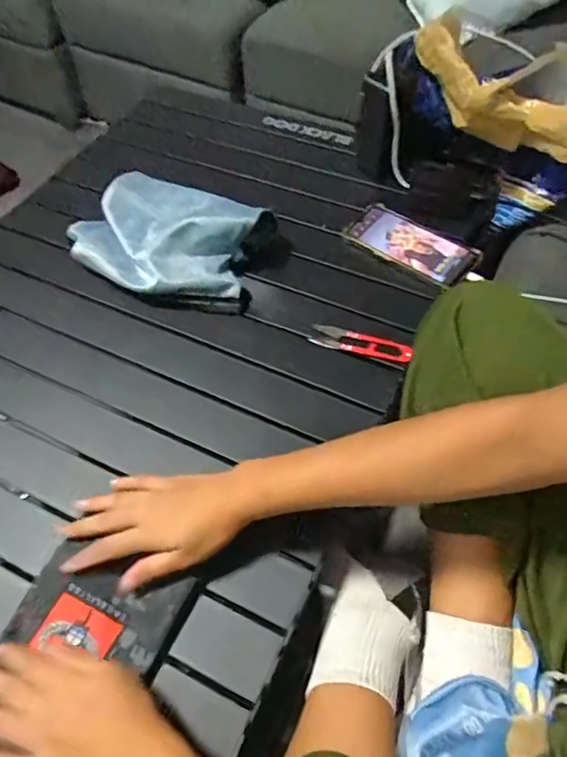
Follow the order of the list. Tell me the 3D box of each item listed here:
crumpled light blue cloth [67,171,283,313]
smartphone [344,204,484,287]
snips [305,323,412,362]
[{"bbox_3d":[-0.139,-0.183,0.681,0.248,0.070,0.190,23,59,18],"label":"crumpled light blue cloth"},{"bbox_3d":[0.164,-0.173,0.698,0.166,0.016,0.084,32,62,19],"label":"smartphone"},{"bbox_3d":[0.088,-0.041,0.613,0.117,0.007,0.030,16,57,14],"label":"snips"}]

